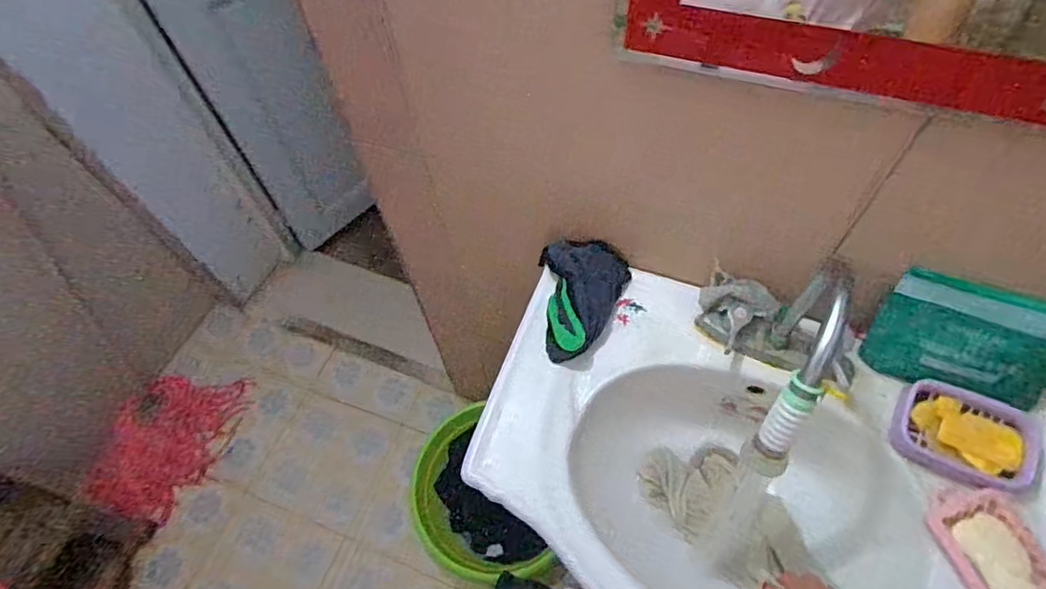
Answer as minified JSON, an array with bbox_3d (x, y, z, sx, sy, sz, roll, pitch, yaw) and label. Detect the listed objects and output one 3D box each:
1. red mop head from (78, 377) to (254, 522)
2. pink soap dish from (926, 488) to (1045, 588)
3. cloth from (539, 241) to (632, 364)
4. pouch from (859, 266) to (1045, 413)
[{"bbox_3d":[-0.962,0.384,1.490,0.263,0.181,0.402,6,60,8],"label":"red mop head"},{"bbox_3d":[0.484,0.272,0.557,0.082,0.029,0.145,-14,59,-4],"label":"pink soap dish"},{"bbox_3d":[0.087,0.006,0.729,0.117,0.048,0.159,-4,59,2],"label":"cloth"},{"bbox_3d":[0.489,0.051,0.599,0.184,0.136,0.017,18,38,27],"label":"pouch"}]

